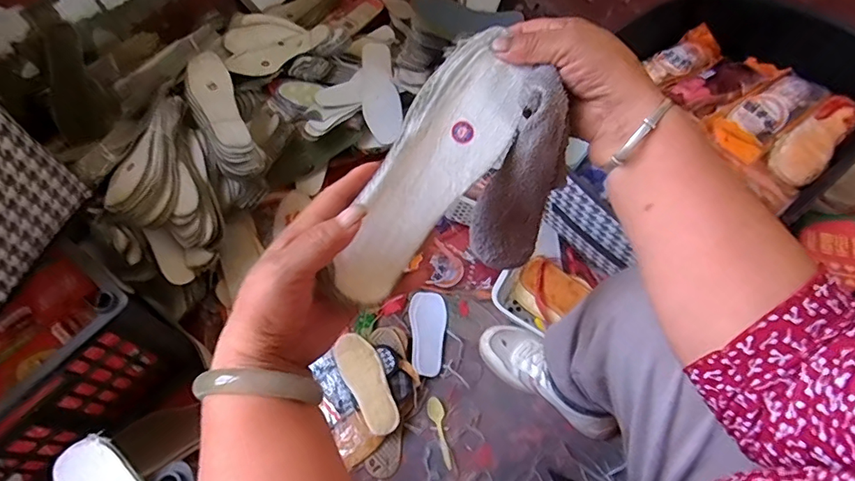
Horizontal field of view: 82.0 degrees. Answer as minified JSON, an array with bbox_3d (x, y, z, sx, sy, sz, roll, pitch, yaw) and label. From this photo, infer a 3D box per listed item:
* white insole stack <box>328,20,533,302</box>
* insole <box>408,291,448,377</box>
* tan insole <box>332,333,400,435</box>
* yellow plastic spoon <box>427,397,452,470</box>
[{"bbox_3d":[0.005,-0.053,0.348,0.068,0.028,0.206,34,82,-12],"label":"white insole stack"},{"bbox_3d":[0.003,0.157,0.846,0.064,0.005,0.152,5,54,-10],"label":"insole"},{"bbox_3d":[-0.095,0.220,0.768,0.061,0.024,0.159,-26,65,-14],"label":"tan insole"},{"bbox_3d":[0.021,0.301,0.771,0.024,0.005,0.105,-12,63,-7],"label":"yellow plastic spoon"}]

